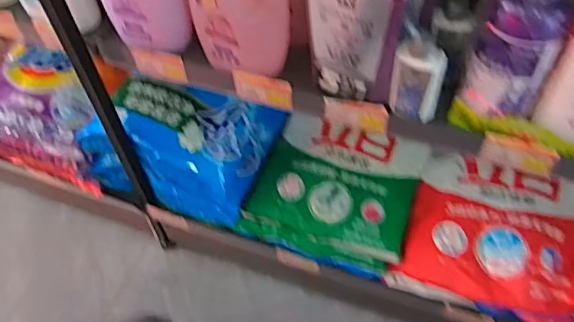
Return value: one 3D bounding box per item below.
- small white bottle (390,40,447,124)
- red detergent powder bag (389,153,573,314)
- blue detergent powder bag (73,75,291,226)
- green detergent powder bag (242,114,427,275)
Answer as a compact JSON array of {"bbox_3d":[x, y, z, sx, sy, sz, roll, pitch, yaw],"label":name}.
[{"bbox_3d":[0.137,-0.085,0.584,0.050,0.099,0.025,11,57,10],"label":"small white bottle"},{"bbox_3d":[0.317,0.109,0.856,0.247,0.053,0.220,16,58,13],"label":"red detergent powder bag"},{"bbox_3d":[-0.168,-0.044,0.931,0.266,0.153,0.200,17,59,13],"label":"blue detergent powder bag"},{"bbox_3d":[0.081,0.044,0.910,0.251,0.056,0.226,17,59,14],"label":"green detergent powder bag"}]

